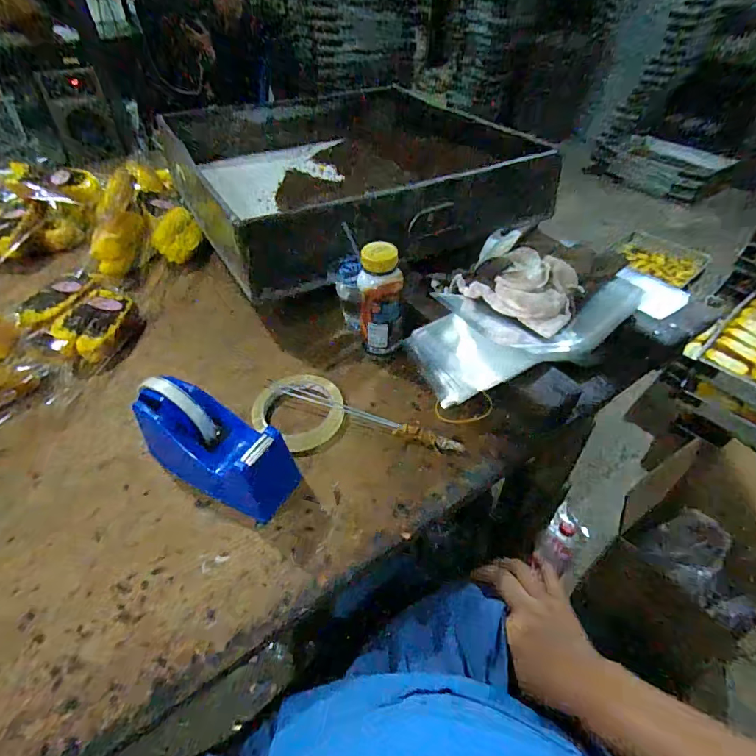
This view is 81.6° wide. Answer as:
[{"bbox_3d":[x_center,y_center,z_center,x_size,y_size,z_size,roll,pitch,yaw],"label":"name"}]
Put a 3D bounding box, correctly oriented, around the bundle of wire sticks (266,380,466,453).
[{"bbox_3d":[-0.020,0.040,0.477,0.228,0.014,0.020,19,52,16],"label":"bundle of wire sticks"}]

